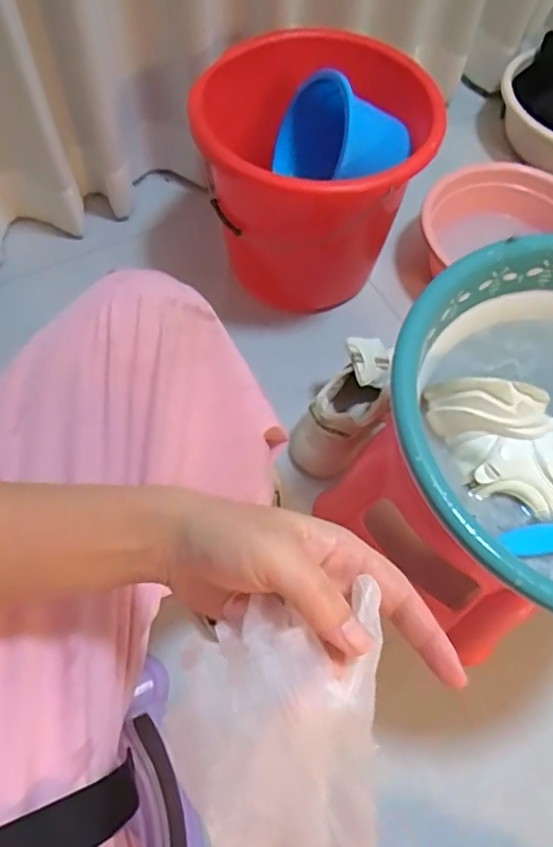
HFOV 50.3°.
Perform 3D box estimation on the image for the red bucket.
[{"bbox_3d":[0.049,-0.358,0.889,0.322,0.287,0.266,7,63,1],"label":"red bucket"}]

